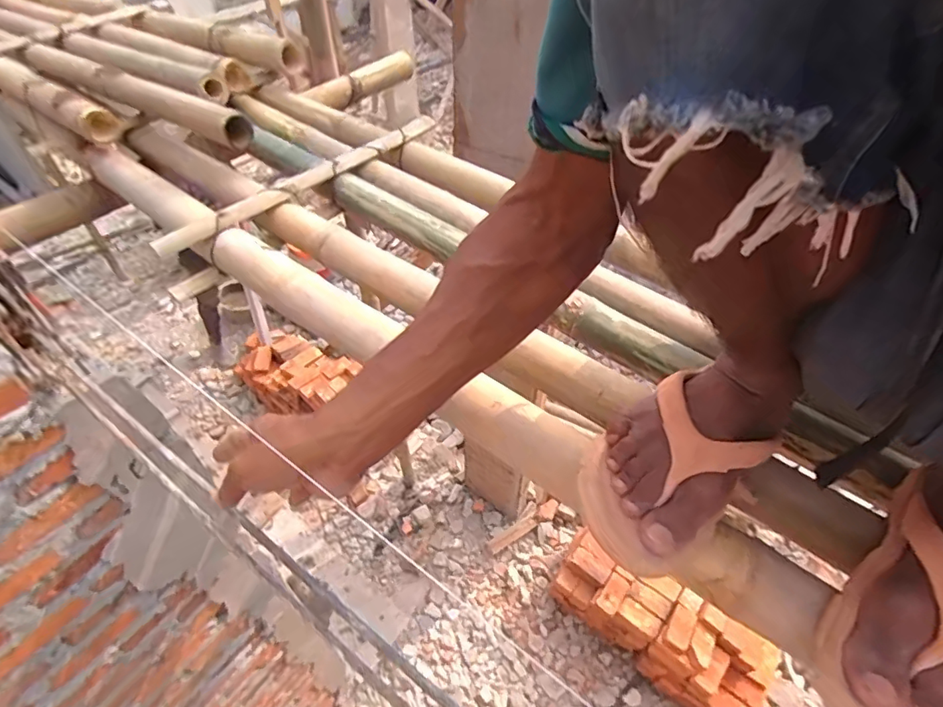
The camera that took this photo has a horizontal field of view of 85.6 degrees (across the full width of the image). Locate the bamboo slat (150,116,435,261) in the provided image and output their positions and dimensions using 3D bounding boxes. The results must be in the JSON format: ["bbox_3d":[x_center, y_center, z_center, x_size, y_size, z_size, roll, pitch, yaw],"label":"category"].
[{"bbox_3d":[-0.226,-0.264,0.750,0.039,0.032,0.486,32,55,26],"label":"bamboo slat"}]

